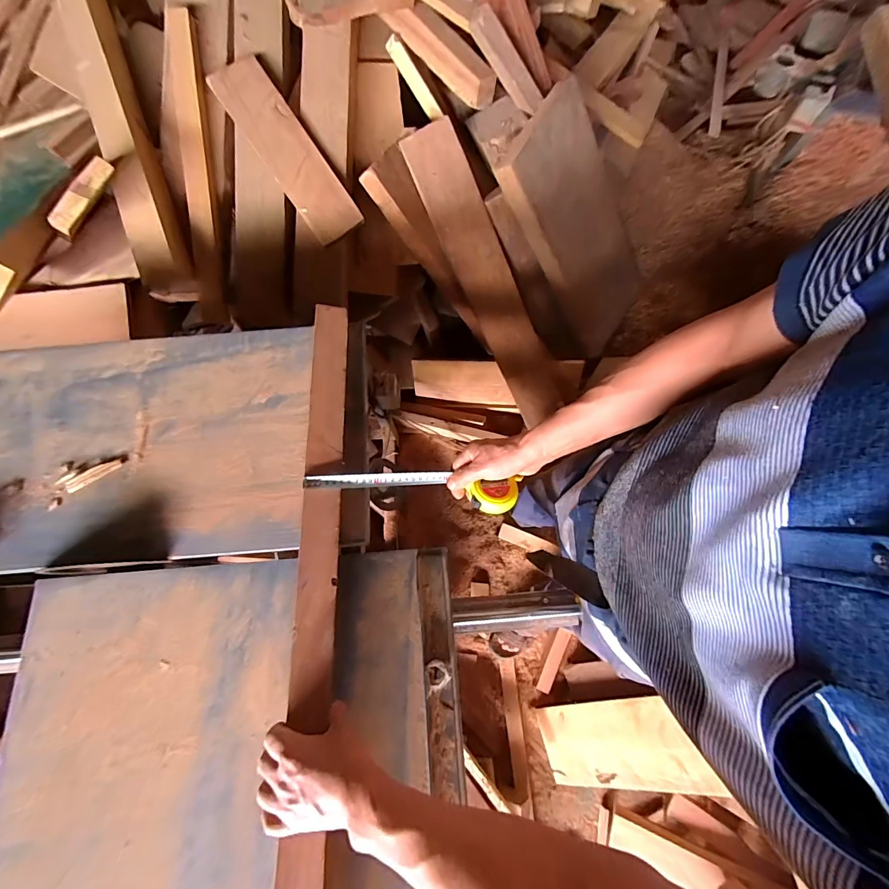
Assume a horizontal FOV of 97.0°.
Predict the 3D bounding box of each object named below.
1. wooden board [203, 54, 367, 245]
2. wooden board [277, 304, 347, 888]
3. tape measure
[{"bbox_3d":[-0.402,-0.745,0.987,0.136,0.027,0.522,-34,89,0],"label":"wooden board"},{"bbox_3d":[-0.155,0.243,0.470,0.047,0.034,0.937,-2,72,0],"label":"wooden board"},{"bbox_3d":[-0.041,0.059,0.554,0.289,0.032,0.052,6,72,-4],"label":"tape measure"}]

